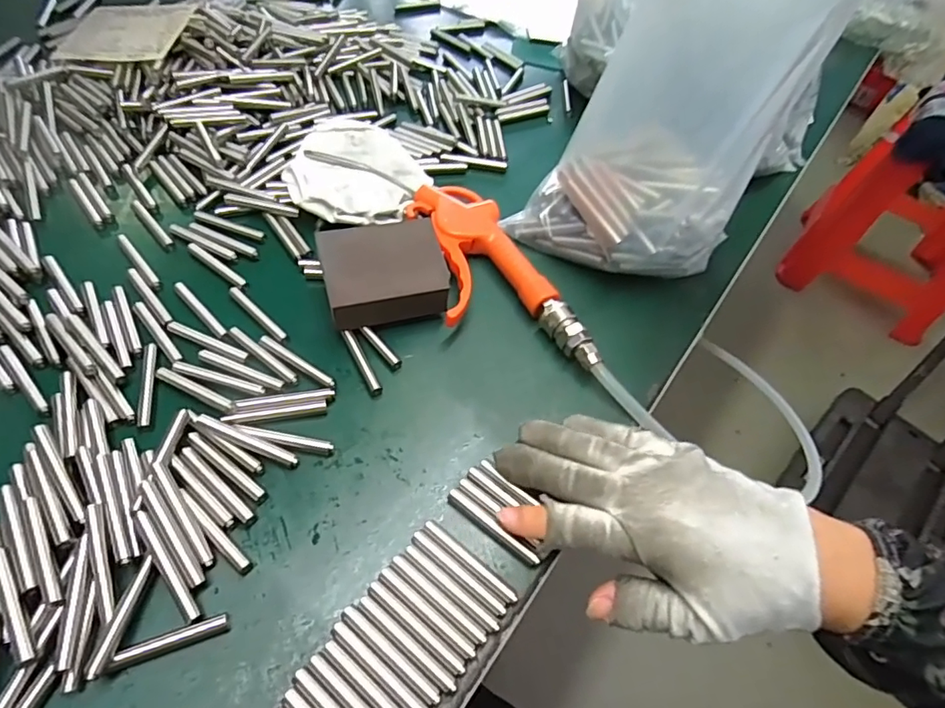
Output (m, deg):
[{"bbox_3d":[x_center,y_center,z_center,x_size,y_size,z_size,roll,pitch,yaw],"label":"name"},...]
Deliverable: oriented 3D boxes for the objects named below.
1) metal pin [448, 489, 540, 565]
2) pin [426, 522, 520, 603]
[{"bbox_3d":[0.011,0.091,0.284,0.057,0.008,0.007,34,58,17],"label":"metal pin"},{"bbox_3d":[-0.001,0.105,0.271,0.057,0.004,0.007,36,59,18],"label":"pin"}]

